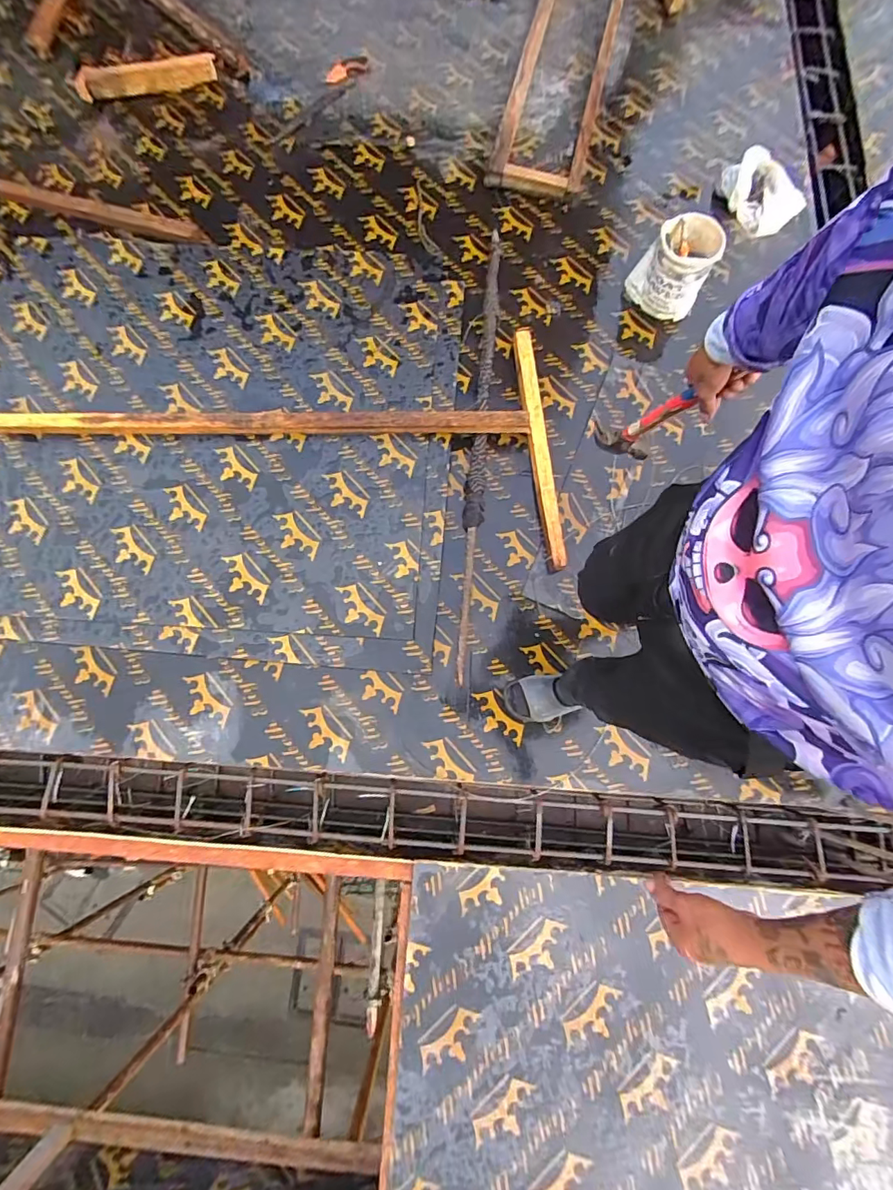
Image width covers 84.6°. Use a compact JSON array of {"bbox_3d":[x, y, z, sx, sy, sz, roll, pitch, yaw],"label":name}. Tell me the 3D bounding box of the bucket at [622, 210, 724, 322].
[{"bbox_3d":[0.674,-0.979,1.470,0.207,0.215,0.207,22,79,5],"label":"bucket"}]

